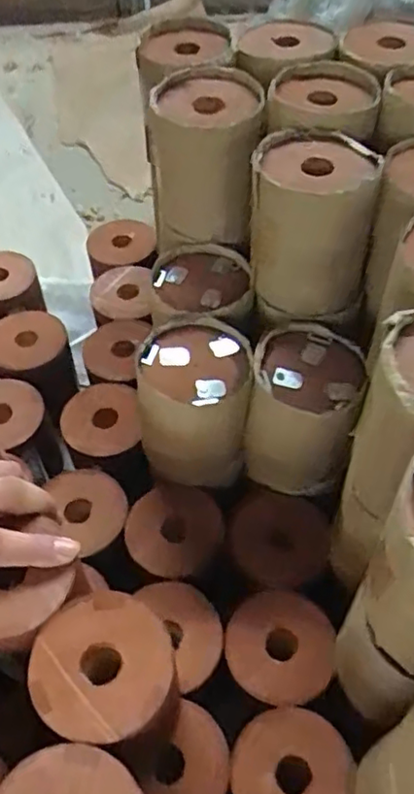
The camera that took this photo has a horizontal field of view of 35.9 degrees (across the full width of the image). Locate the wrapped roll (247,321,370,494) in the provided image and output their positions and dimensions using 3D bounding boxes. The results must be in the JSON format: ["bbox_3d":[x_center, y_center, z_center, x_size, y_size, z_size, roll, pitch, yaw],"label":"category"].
[{"bbox_3d":[0.073,0.013,0.502,0.081,0.104,0.094,7,56,7],"label":"wrapped roll"}]

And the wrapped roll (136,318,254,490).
[{"bbox_3d":[-0.008,0.007,0.512,0.080,0.114,0.088,-1,55,1],"label":"wrapped roll"}]

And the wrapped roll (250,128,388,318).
[{"bbox_3d":[0.076,-0.124,0.471,0.082,0.108,0.082,-1,55,1],"label":"wrapped roll"}]

